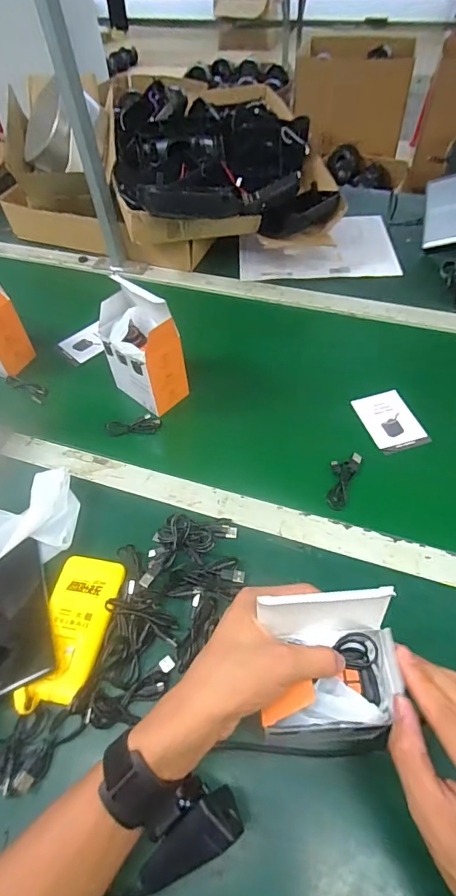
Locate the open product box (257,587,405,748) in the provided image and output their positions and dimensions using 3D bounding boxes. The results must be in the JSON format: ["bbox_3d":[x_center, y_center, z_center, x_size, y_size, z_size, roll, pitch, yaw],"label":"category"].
[{"bbox_3d":[0.076,0.158,0.331,0.100,0.079,0.088,-1,51,4],"label":"open product box"}]

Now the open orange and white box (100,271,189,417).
[{"bbox_3d":[-0.119,-0.133,0.632,0.098,0.155,0.082,34,62,27],"label":"open orange and white box"}]

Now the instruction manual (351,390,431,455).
[{"bbox_3d":[0.226,-0.039,0.648,0.073,0.007,0.100,-14,52,-6],"label":"instruction manual"}]

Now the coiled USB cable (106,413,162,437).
[{"bbox_3d":[-0.135,-0.030,0.654,0.076,0.023,0.018,-5,51,1],"label":"coiled USB cable"}]

